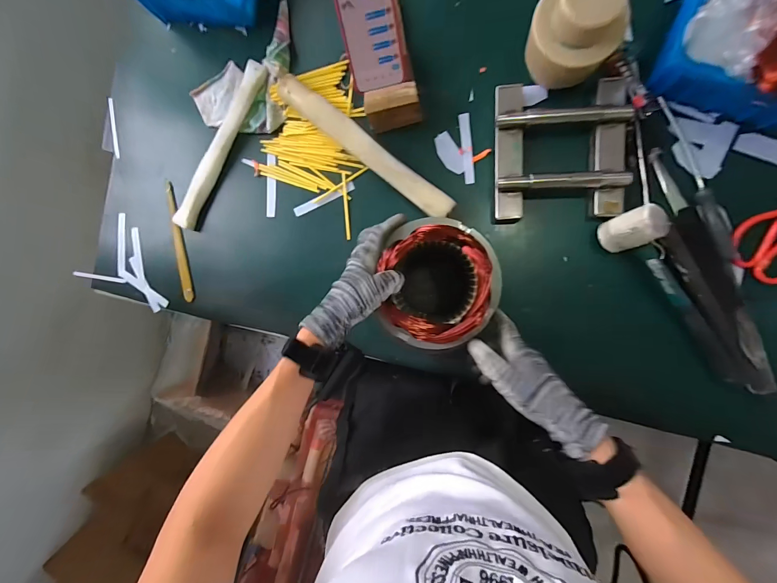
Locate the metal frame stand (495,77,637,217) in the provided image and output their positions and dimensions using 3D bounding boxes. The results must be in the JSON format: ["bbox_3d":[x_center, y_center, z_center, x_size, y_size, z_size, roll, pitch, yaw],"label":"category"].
[{"bbox_3d":[0.252,-0.208,0.501,0.179,0.046,0.194,1,92,9],"label":"metal frame stand"}]

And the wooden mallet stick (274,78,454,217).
[{"bbox_3d":[-0.040,-0.230,0.543,0.345,0.044,0.039,40,97,6],"label":"wooden mallet stick"}]

